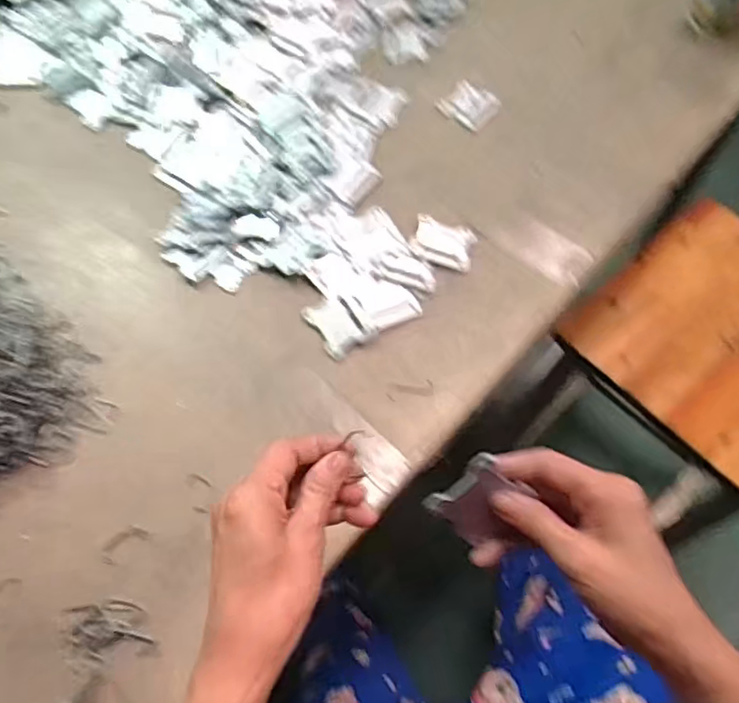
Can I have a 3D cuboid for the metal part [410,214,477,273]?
[{"bbox_3d":[0.067,-0.100,0.553,0.055,0.007,0.049,13,66,8],"label":"metal part"}]

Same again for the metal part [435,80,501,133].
[{"bbox_3d":[0.103,-0.255,0.630,0.055,0.009,0.051,40,72,18],"label":"metal part"}]

